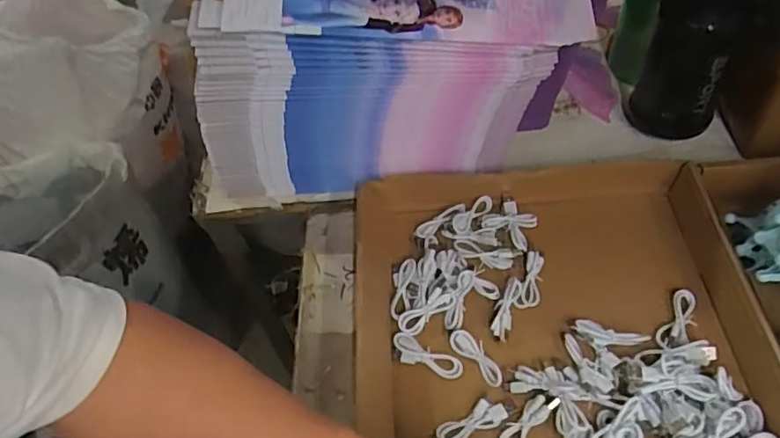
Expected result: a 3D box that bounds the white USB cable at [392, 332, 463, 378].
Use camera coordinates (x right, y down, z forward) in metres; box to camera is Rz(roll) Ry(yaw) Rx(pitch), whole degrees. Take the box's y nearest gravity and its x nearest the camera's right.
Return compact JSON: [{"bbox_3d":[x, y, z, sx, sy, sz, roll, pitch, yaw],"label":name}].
[{"bbox_3d":[0.035,0.134,0.572,0.071,0.008,0.028,19,56,20],"label":"white USB cable"}]

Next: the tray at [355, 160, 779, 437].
[{"bbox_3d":[0.161,0.115,0.561,0.379,0.054,0.399,-3,52,3],"label":"tray"}]

